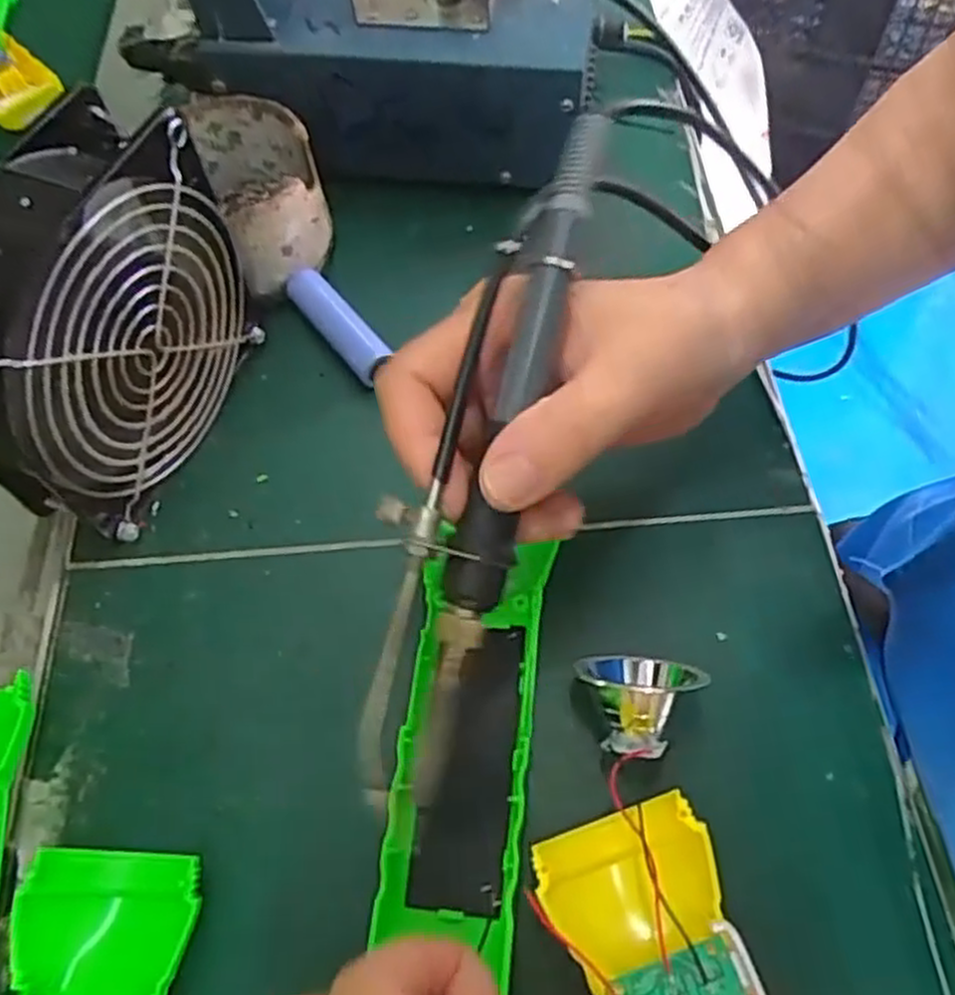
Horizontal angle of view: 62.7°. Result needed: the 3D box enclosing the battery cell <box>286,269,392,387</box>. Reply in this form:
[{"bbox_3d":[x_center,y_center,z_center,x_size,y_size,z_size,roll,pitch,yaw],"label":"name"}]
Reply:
[{"bbox_3d":[-0.061,-0.077,0.351,0.017,0.016,0.065,-34,66,-17],"label":"battery cell"}]

